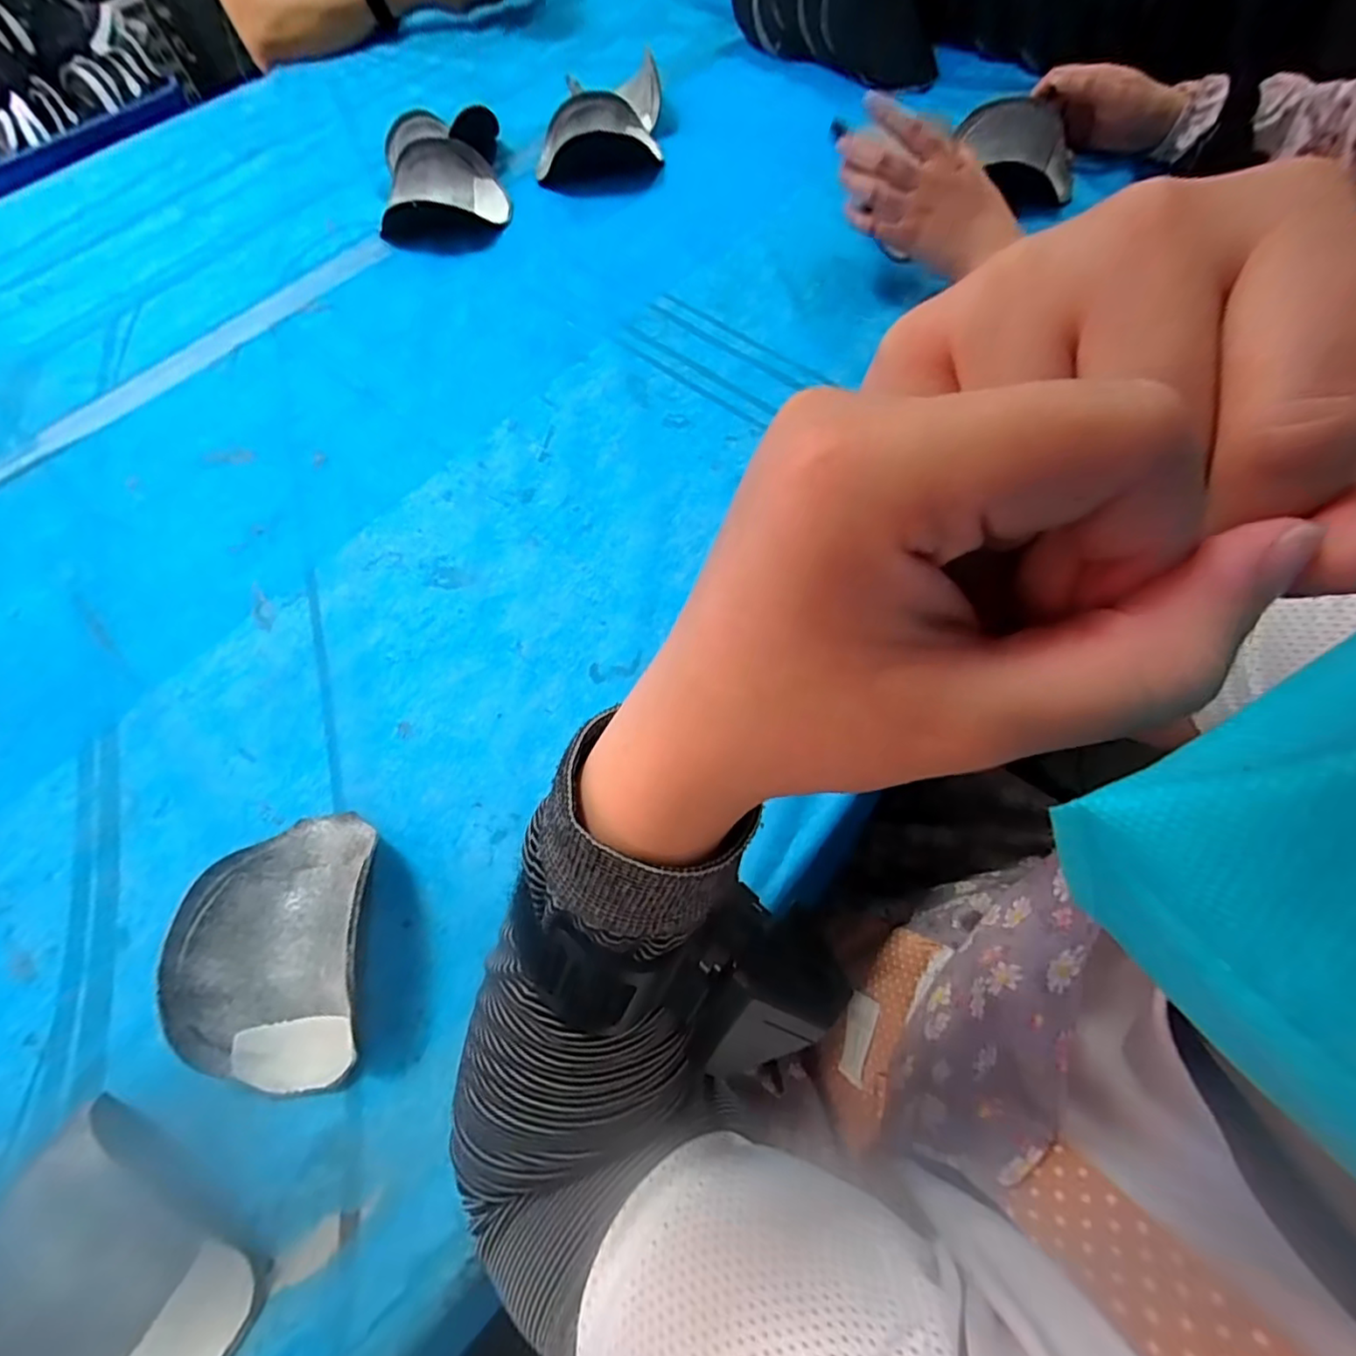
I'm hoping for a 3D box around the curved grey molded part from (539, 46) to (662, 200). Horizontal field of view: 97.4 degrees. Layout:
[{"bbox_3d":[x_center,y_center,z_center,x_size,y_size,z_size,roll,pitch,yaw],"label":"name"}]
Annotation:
[{"bbox_3d":[-0.081,-0.615,0.658,0.127,0.049,0.160,5,66,5],"label":"curved grey molded part"}]

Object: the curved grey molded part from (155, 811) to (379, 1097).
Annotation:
[{"bbox_3d":[-0.219,0.146,0.327,0.087,0.041,0.143,-6,66,0],"label":"curved grey molded part"}]

